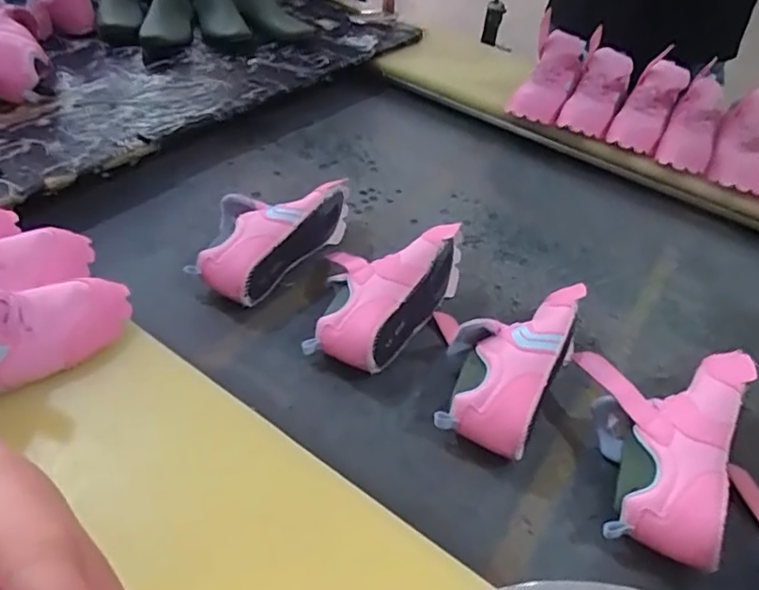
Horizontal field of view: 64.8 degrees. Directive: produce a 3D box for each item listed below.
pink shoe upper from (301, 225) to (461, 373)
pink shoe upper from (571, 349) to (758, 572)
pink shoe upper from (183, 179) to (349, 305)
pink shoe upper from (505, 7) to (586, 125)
[{"bbox_3d":[0.005,-0.016,0.707,0.120,0.078,0.246,27,46,19],"label":"pink shoe upper"},{"bbox_3d":[0.260,0.132,0.582,0.154,0.080,0.232,20,44,13],"label":"pink shoe upper"},{"bbox_3d":[-0.138,-0.089,0.762,0.117,0.079,0.244,25,46,18],"label":"pink shoe upper"},{"bbox_3d":[0.293,-0.384,1.054,0.119,0.199,0.045,29,-1,-32],"label":"pink shoe upper"}]

